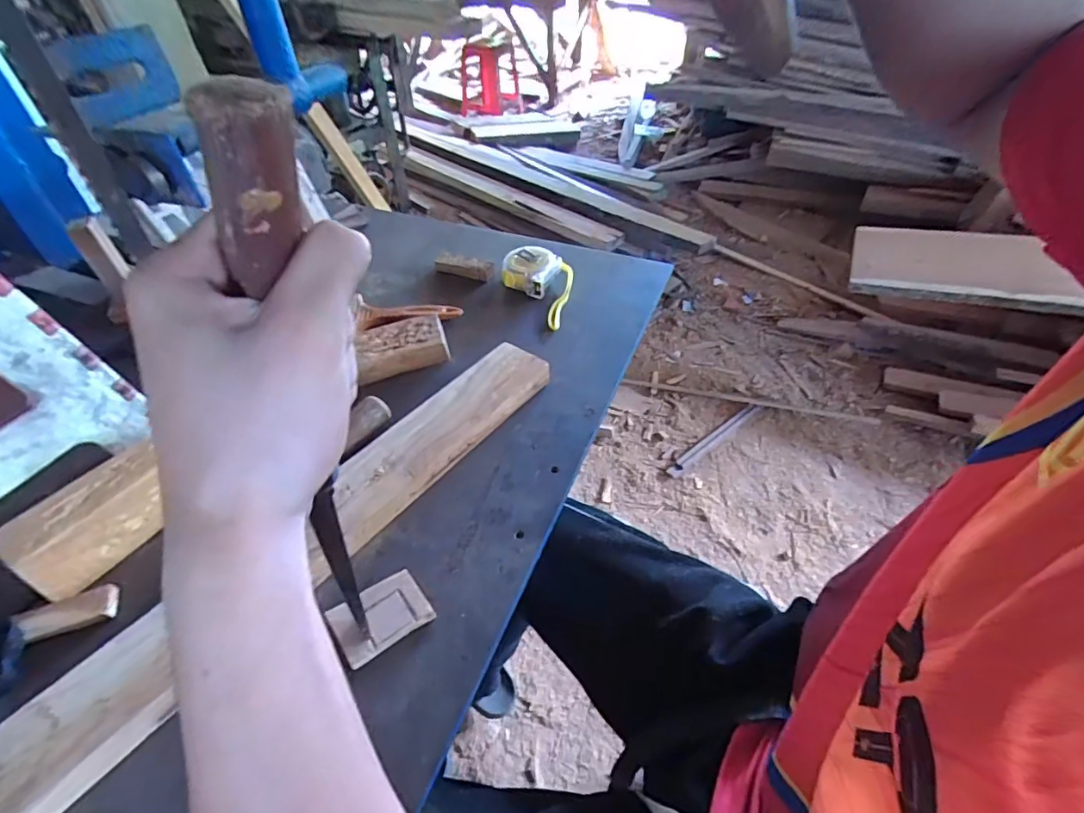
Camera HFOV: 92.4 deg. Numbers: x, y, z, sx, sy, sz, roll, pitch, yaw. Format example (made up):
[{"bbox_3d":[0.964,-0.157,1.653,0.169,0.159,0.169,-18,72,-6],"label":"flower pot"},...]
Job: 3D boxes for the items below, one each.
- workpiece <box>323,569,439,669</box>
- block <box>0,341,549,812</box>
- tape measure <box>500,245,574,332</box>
[{"bbox_3d":[-0.112,0.144,0.361,0.060,0.005,0.047,-29,50,-24],"label":"workpiece"},{"bbox_3d":[-0.167,0.087,0.403,0.077,0.024,0.473,27,52,27],"label":"block"},{"bbox_3d":[-0.010,-0.151,0.633,0.087,0.035,0.118,8,46,11],"label":"tape measure"}]

